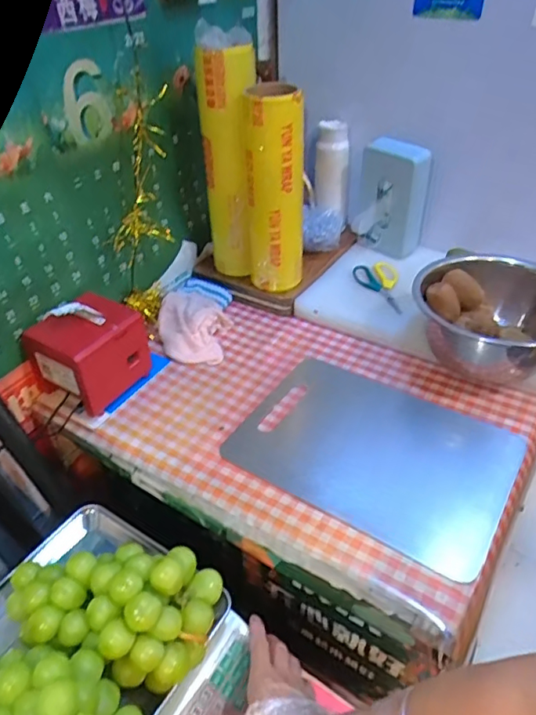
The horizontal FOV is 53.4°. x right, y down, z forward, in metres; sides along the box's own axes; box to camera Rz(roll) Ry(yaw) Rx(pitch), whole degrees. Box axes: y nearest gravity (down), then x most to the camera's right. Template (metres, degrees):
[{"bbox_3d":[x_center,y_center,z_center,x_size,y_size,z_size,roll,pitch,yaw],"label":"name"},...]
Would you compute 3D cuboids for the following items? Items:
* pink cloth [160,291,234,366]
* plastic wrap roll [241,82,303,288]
[{"bbox_3d":[-0.123,-0.062,0.898,0.118,0.040,0.167,4,40,7],"label":"pink cloth"},{"bbox_3d":[0.010,-0.249,0.820,0.088,0.297,0.077,0,40,2],"label":"plastic wrap roll"}]

